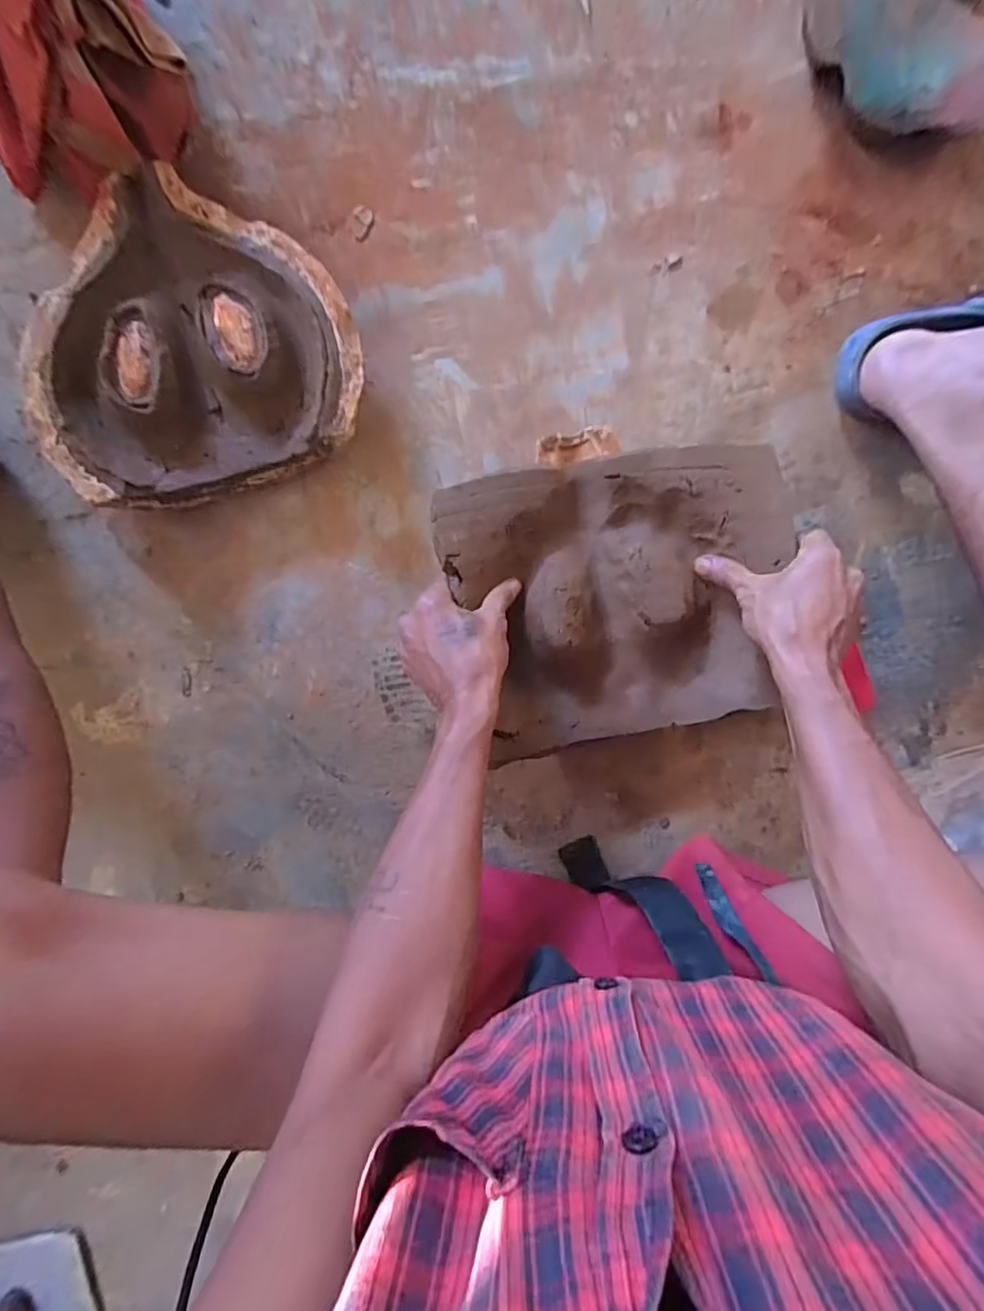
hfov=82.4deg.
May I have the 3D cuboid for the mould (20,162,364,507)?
[{"bbox_3d":[-0.260,-0.274,0.494,0.263,0.070,0.247,0,95,-1],"label":"mould"}]

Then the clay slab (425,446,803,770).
[{"bbox_3d":[0.112,-0.047,0.495,0.283,0.045,0.242,-10,95,0],"label":"clay slab"}]

